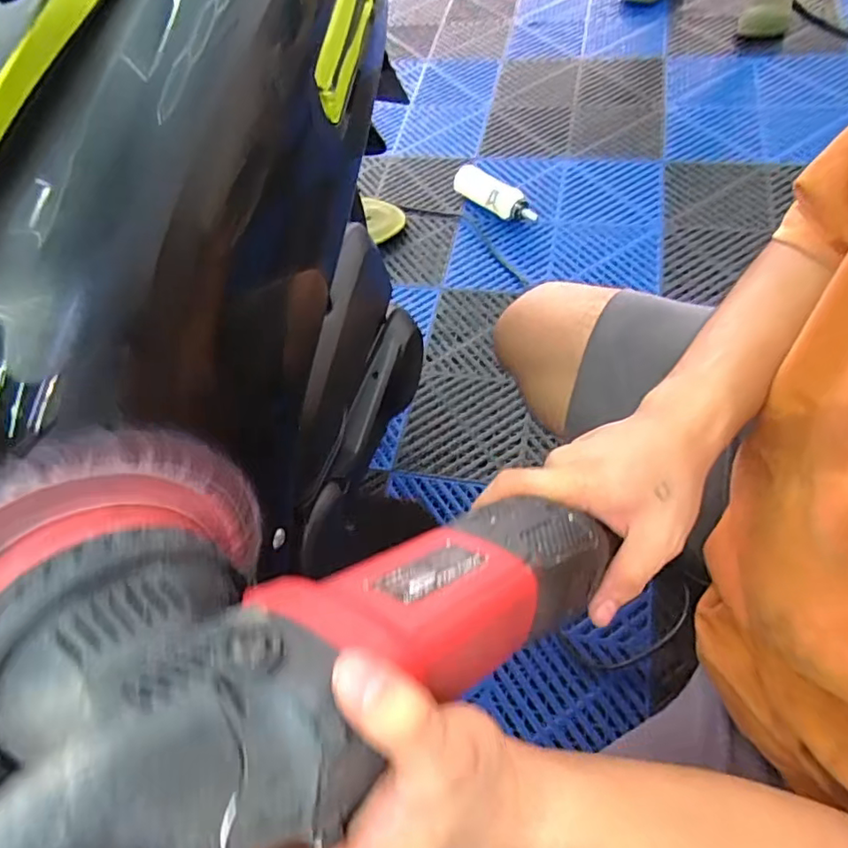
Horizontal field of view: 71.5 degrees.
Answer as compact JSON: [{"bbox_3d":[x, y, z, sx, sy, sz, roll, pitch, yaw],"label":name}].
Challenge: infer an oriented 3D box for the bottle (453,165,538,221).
[{"bbox_3d":[0.147,-0.466,1.215,0.201,0.052,0.069,31,67,23],"label":"bottle"}]

